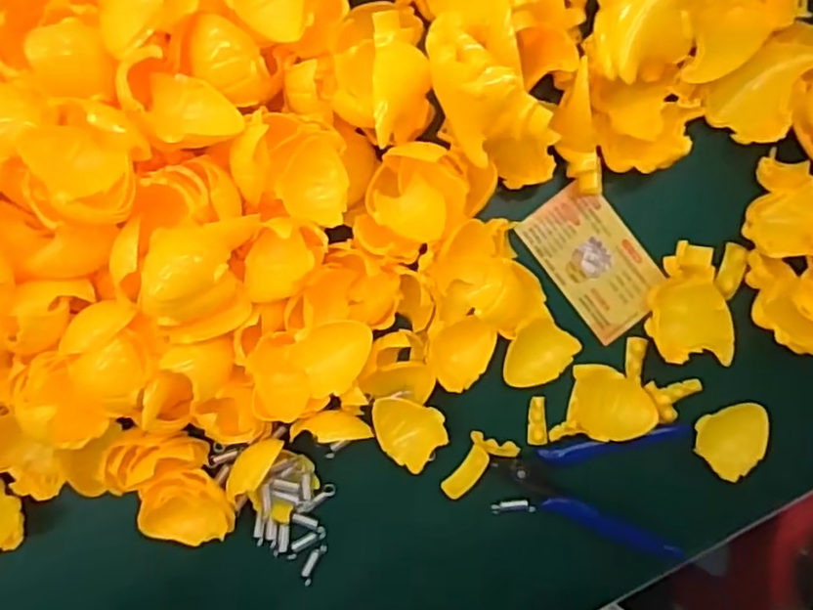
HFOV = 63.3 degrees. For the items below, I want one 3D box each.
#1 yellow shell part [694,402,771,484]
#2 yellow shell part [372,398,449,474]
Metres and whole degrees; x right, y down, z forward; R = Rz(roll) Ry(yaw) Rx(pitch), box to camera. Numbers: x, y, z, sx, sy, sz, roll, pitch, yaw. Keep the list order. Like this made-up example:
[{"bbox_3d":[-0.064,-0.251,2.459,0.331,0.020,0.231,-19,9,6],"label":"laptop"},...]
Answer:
[{"bbox_3d":[0.191,0.077,0.387,0.044,0.010,0.039,-44,88,1],"label":"yellow shell part"},{"bbox_3d":[0.000,0.071,0.381,0.044,0.009,0.038,41,90,2],"label":"yellow shell part"}]

